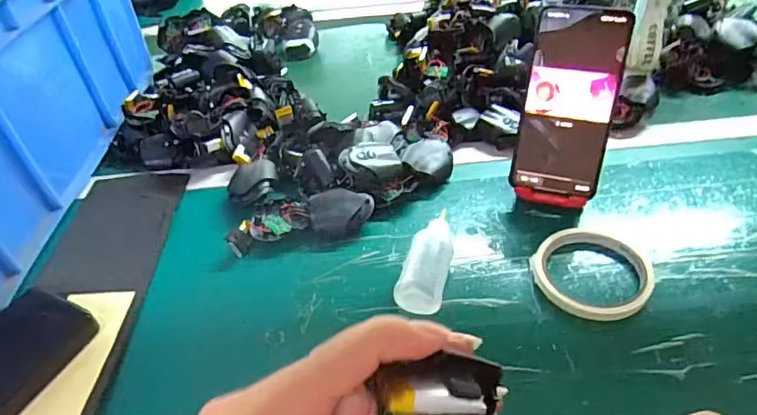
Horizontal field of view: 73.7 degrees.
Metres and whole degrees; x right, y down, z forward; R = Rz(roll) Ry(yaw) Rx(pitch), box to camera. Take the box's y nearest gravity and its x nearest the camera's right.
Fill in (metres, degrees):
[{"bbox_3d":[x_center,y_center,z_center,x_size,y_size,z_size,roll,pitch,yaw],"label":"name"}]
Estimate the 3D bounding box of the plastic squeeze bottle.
[{"bbox_3d":[0.044,0.044,0.428,0.036,0.029,0.104,10,46,13],"label":"plastic squeeze bottle"}]

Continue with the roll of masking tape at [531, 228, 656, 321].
[{"bbox_3d":[0.178,0.052,0.419,0.093,0.011,0.091,-2,45,2],"label":"roll of masking tape"}]

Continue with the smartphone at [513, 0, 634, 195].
[{"bbox_3d":[0.168,-0.091,0.446,0.077,0.160,0.007,10,16,14],"label":"smartphone"}]

